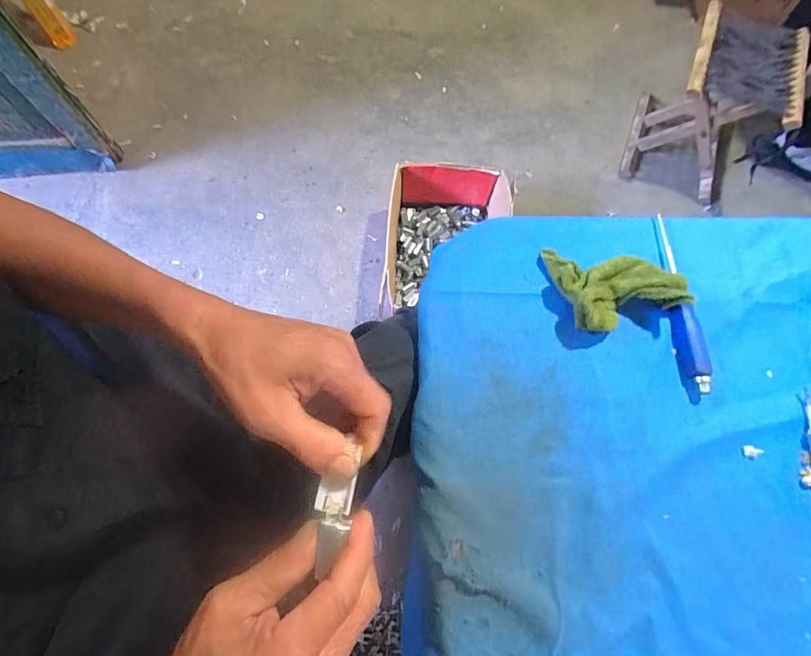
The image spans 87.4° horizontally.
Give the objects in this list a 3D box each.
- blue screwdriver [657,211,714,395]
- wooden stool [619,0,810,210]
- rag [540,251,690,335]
[{"bbox_3d":[0.272,-0.029,0.415,0.024,0.026,0.181,2,71,-2],"label":"blue screwdriver"},{"bbox_3d":[0.836,-0.618,1.162,0.280,0.311,0.367,23,72,4],"label":"wooden stool"},{"bbox_3d":[0.201,-0.047,0.409,0.107,0.039,0.090,-12,72,-7],"label":"rag"}]

